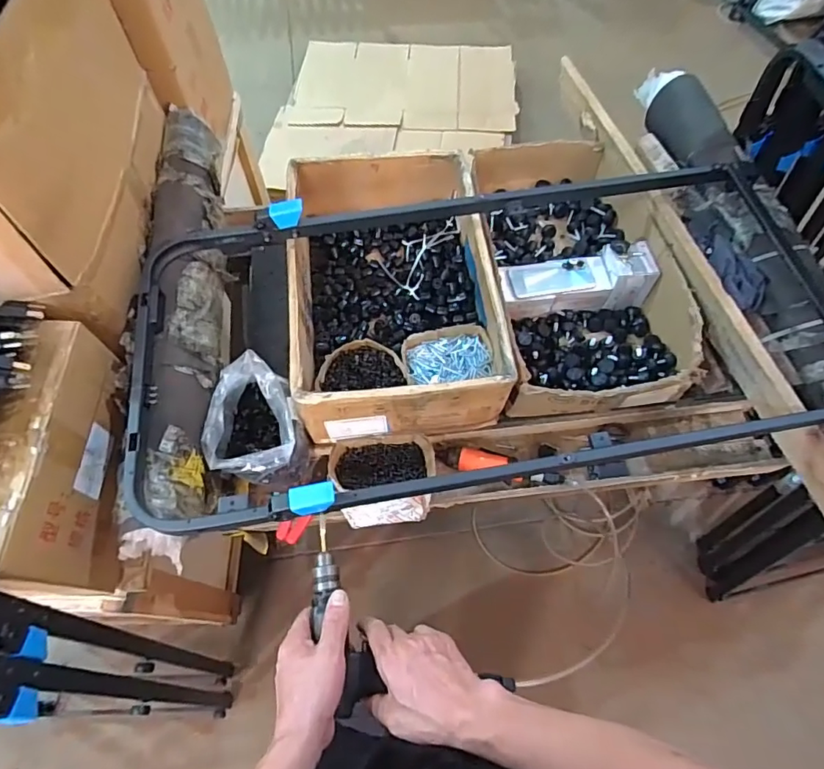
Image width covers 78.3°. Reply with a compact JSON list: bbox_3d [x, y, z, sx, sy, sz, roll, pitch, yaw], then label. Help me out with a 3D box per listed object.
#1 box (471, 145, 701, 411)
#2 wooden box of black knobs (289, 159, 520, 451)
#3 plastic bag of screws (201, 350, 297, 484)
[{"bbox_3d":[0.313,-0.224,1.001,0.340,0.139,0.599,-6,64,-3],"label":"box"},{"bbox_3d":[-0.033,-0.183,0.939,0.346,0.161,0.532,-5,64,-2],"label":"wooden box of black knobs"},{"bbox_3d":[-0.261,0.061,0.824,0.134,0.124,0.177,-15,65,-7],"label":"plastic bag of screws"}]

